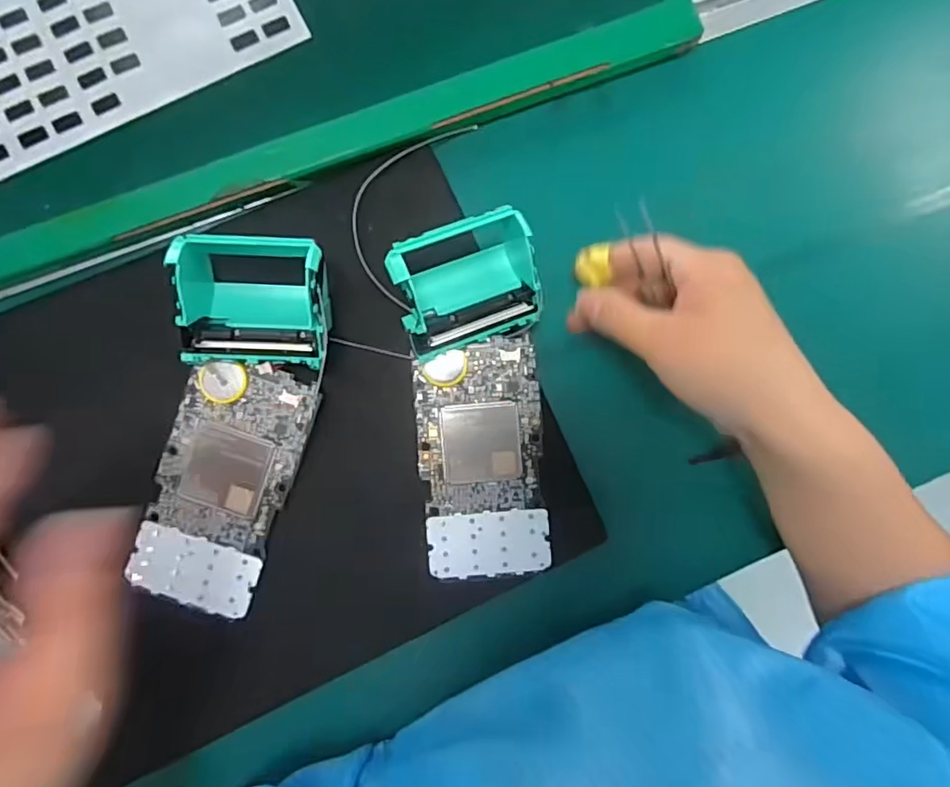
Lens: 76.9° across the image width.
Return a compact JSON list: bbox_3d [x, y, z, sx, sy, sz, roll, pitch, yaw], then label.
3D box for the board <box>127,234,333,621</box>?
[{"bbox_3d":[-0.121,0.019,0.297,0.077,0.046,0.188,11,89,-7],"label":"board"}]

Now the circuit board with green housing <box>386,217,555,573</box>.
[{"bbox_3d":[-0.005,0.007,0.313,0.084,0.043,0.188,-4,91,-6],"label":"circuit board with green housing"}]

